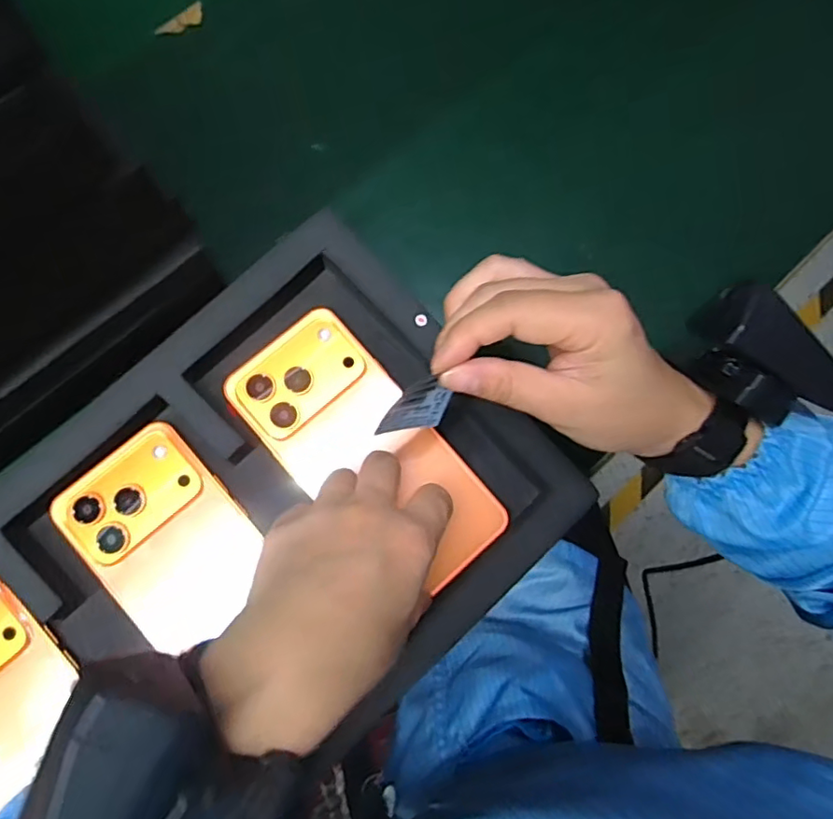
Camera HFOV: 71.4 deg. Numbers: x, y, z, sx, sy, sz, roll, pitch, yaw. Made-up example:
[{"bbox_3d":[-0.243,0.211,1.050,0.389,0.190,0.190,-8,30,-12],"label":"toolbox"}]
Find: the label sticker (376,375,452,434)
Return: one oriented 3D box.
[{"bbox_3d":[-0.001,-0.002,0.247,0.005,0.040,0.024,30,116,35],"label":"label sticker"}]

